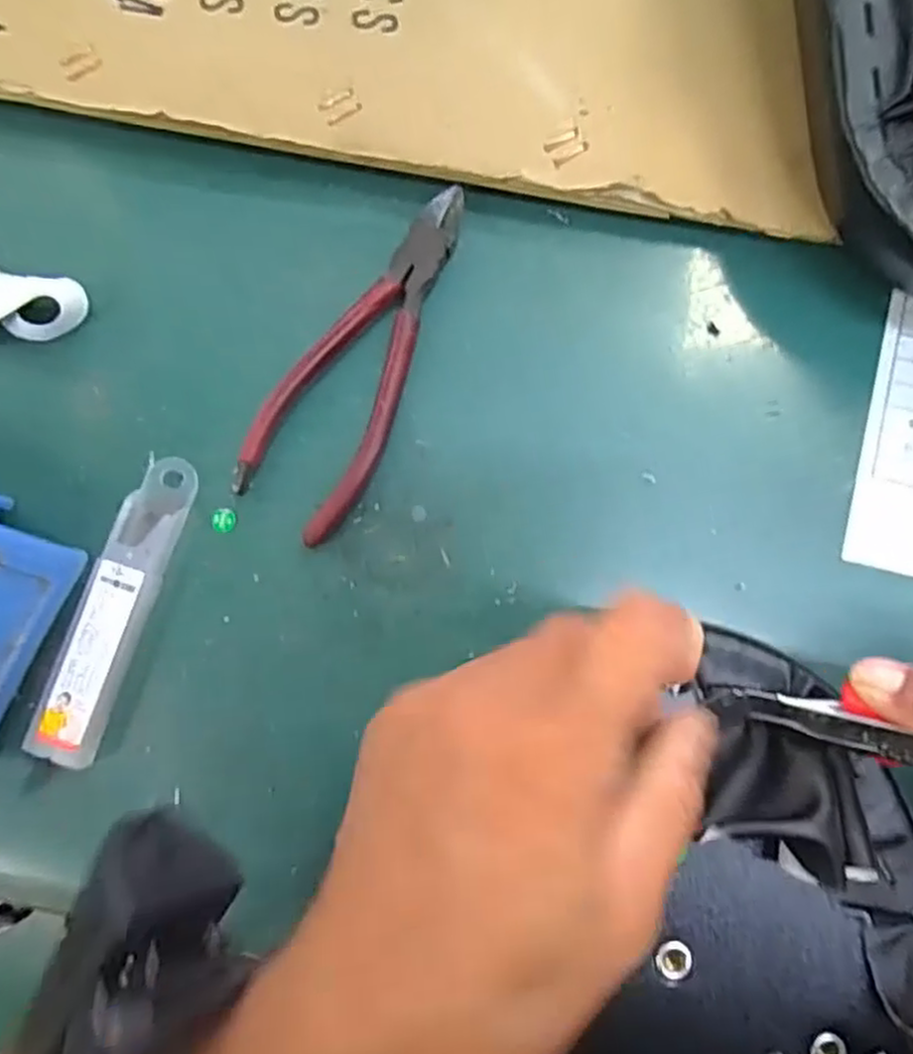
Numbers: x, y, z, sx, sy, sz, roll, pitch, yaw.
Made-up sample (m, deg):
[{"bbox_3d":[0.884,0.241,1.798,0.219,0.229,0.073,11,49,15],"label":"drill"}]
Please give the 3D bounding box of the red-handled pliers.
[{"bbox_3d":[-0.035,-0.070,0.295,0.050,0.010,0.152,32,88,5],"label":"red-handled pliers"}]

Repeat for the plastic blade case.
[{"bbox_3d":[-0.138,0.032,0.290,0.026,0.014,0.125,18,87,4],"label":"plastic blade case"}]

